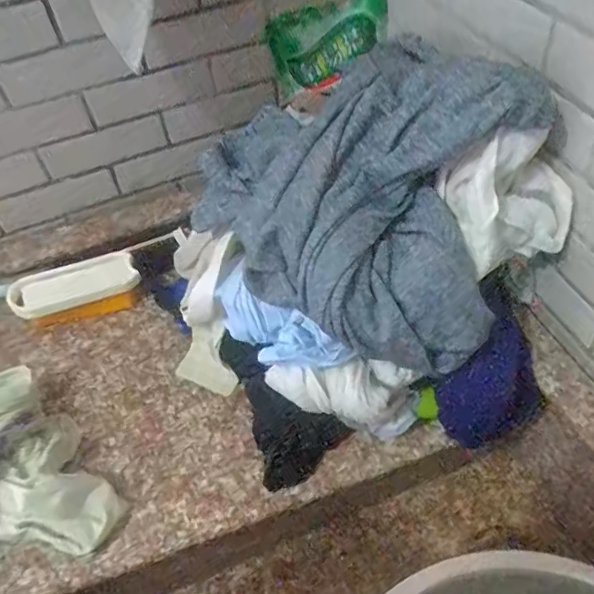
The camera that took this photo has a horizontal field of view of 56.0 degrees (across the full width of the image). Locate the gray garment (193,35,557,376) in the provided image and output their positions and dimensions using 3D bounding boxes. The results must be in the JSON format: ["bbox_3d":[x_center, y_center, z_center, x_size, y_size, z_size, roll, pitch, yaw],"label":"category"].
[{"bbox_3d":[0.047,-0.094,0.481,0.277,0.165,0.205,25,57,24],"label":"gray garment"}]

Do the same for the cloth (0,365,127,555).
[{"bbox_3d":[-0.253,0.155,0.509,0.103,0.082,0.191,-37,56,-22],"label":"cloth"}]

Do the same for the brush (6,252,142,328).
[{"bbox_3d":[-0.264,-0.006,0.675,0.142,0.045,0.065,-22,52,-12],"label":"brush"}]

